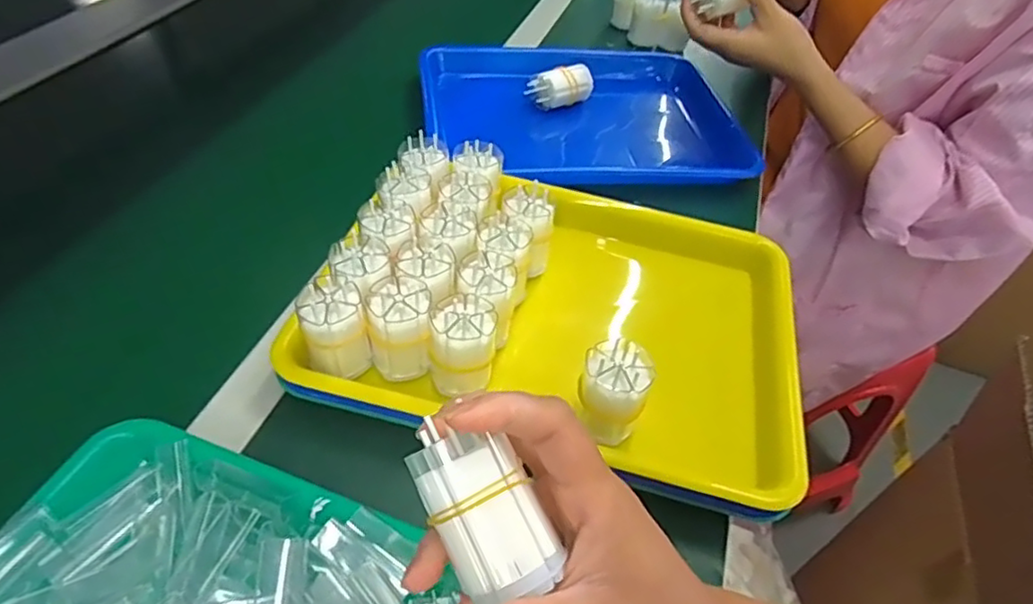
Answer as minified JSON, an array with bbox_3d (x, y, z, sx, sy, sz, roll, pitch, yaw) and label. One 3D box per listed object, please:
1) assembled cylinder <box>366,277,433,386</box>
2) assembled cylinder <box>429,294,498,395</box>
[{"bbox_3d":[-0.075,0.017,0.410,0.040,0.058,0.041,2,47,-6],"label":"assembled cylinder"},{"bbox_3d":[-0.034,0.031,0.403,0.041,0.058,0.043,4,47,-4],"label":"assembled cylinder"}]

